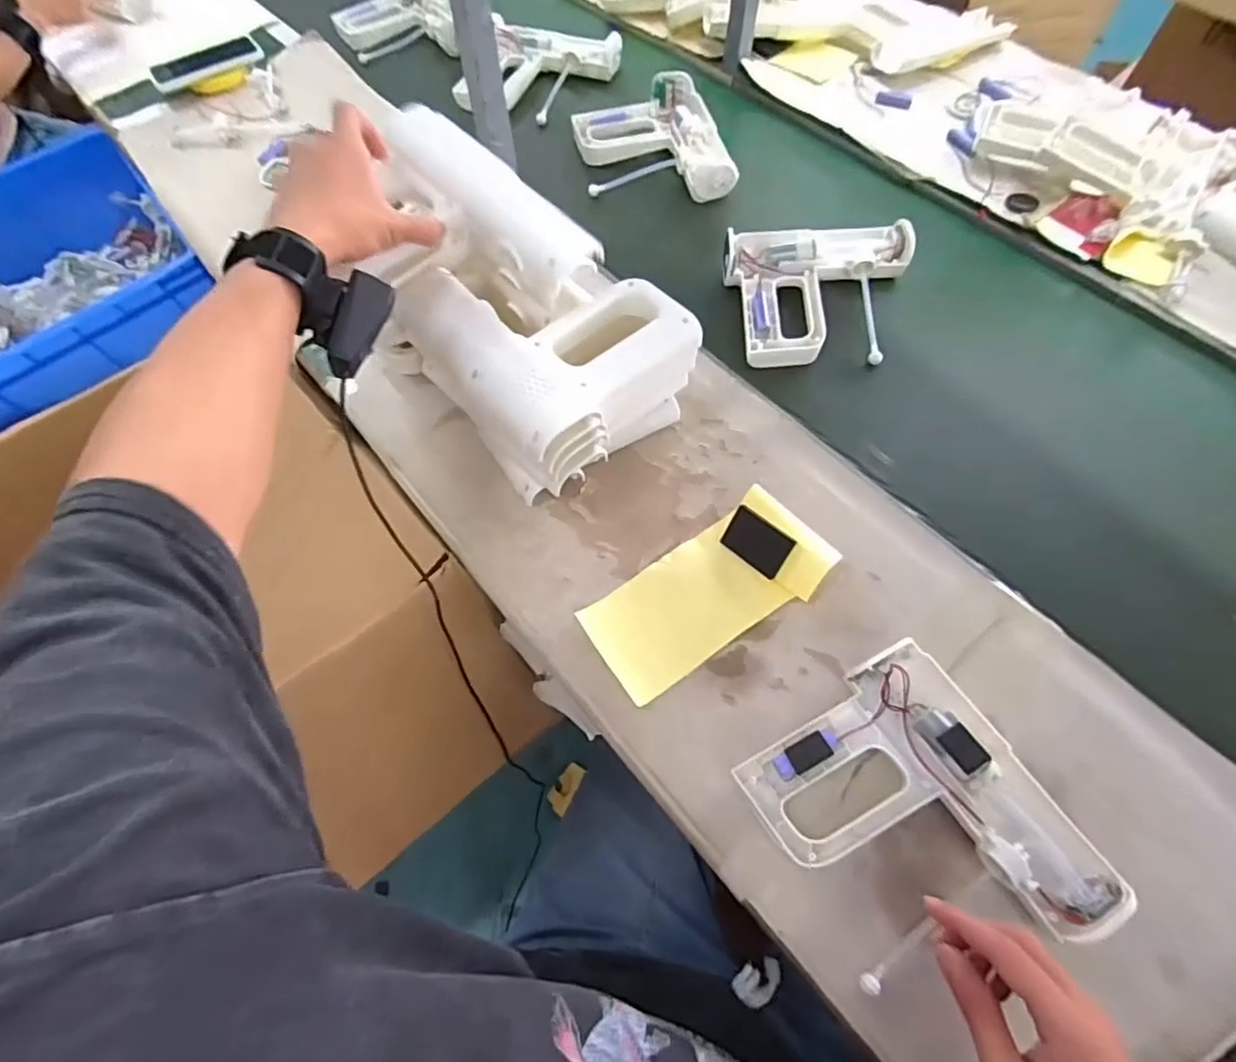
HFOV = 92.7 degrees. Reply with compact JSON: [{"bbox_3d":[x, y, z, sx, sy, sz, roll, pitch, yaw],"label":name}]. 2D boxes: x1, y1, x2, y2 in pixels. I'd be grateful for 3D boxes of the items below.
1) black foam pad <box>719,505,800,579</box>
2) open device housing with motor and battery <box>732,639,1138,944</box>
[{"bbox_3d":[0.124,0.010,0.526,0.061,0.004,0.042,38,110,27],"label":"black foam pad"},{"bbox_3d":[0.216,0.211,0.428,0.183,0.047,0.211,-30,66,-12],"label":"open device housing with motor and battery"}]

